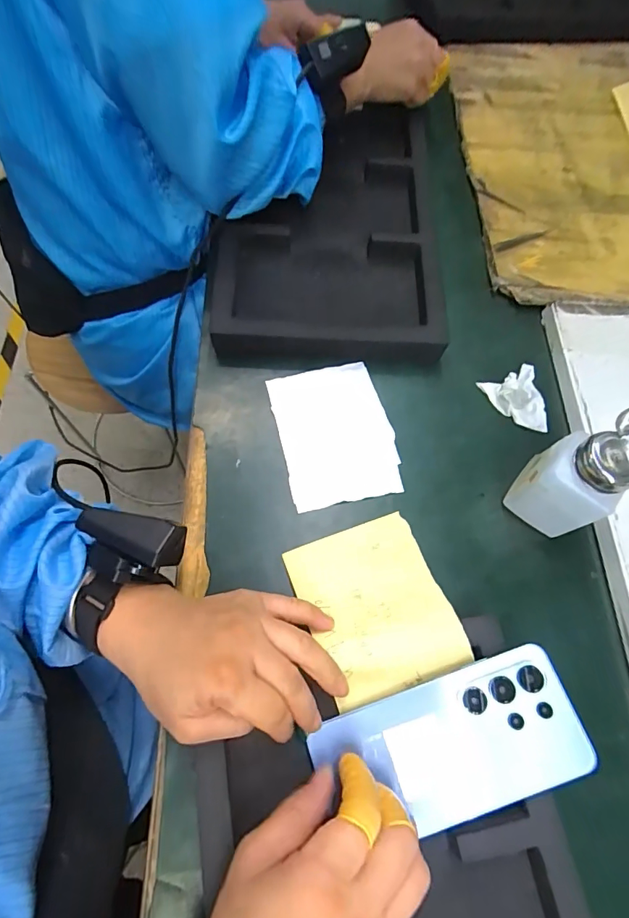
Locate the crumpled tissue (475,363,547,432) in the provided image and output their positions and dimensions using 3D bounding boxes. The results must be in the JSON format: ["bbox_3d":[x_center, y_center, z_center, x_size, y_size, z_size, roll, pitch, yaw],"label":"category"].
[{"bbox_3d":[0.197,-0.057,0.409,0.055,0.026,0.063,-22,70,-11],"label":"crumpled tissue"}]

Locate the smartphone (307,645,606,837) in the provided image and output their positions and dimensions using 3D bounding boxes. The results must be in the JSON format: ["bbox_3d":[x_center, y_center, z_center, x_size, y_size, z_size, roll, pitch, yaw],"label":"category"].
[{"bbox_3d":[0.087,0.186,0.284,0.164,0.005,0.078,-20,69,0],"label":"smartphone"}]

